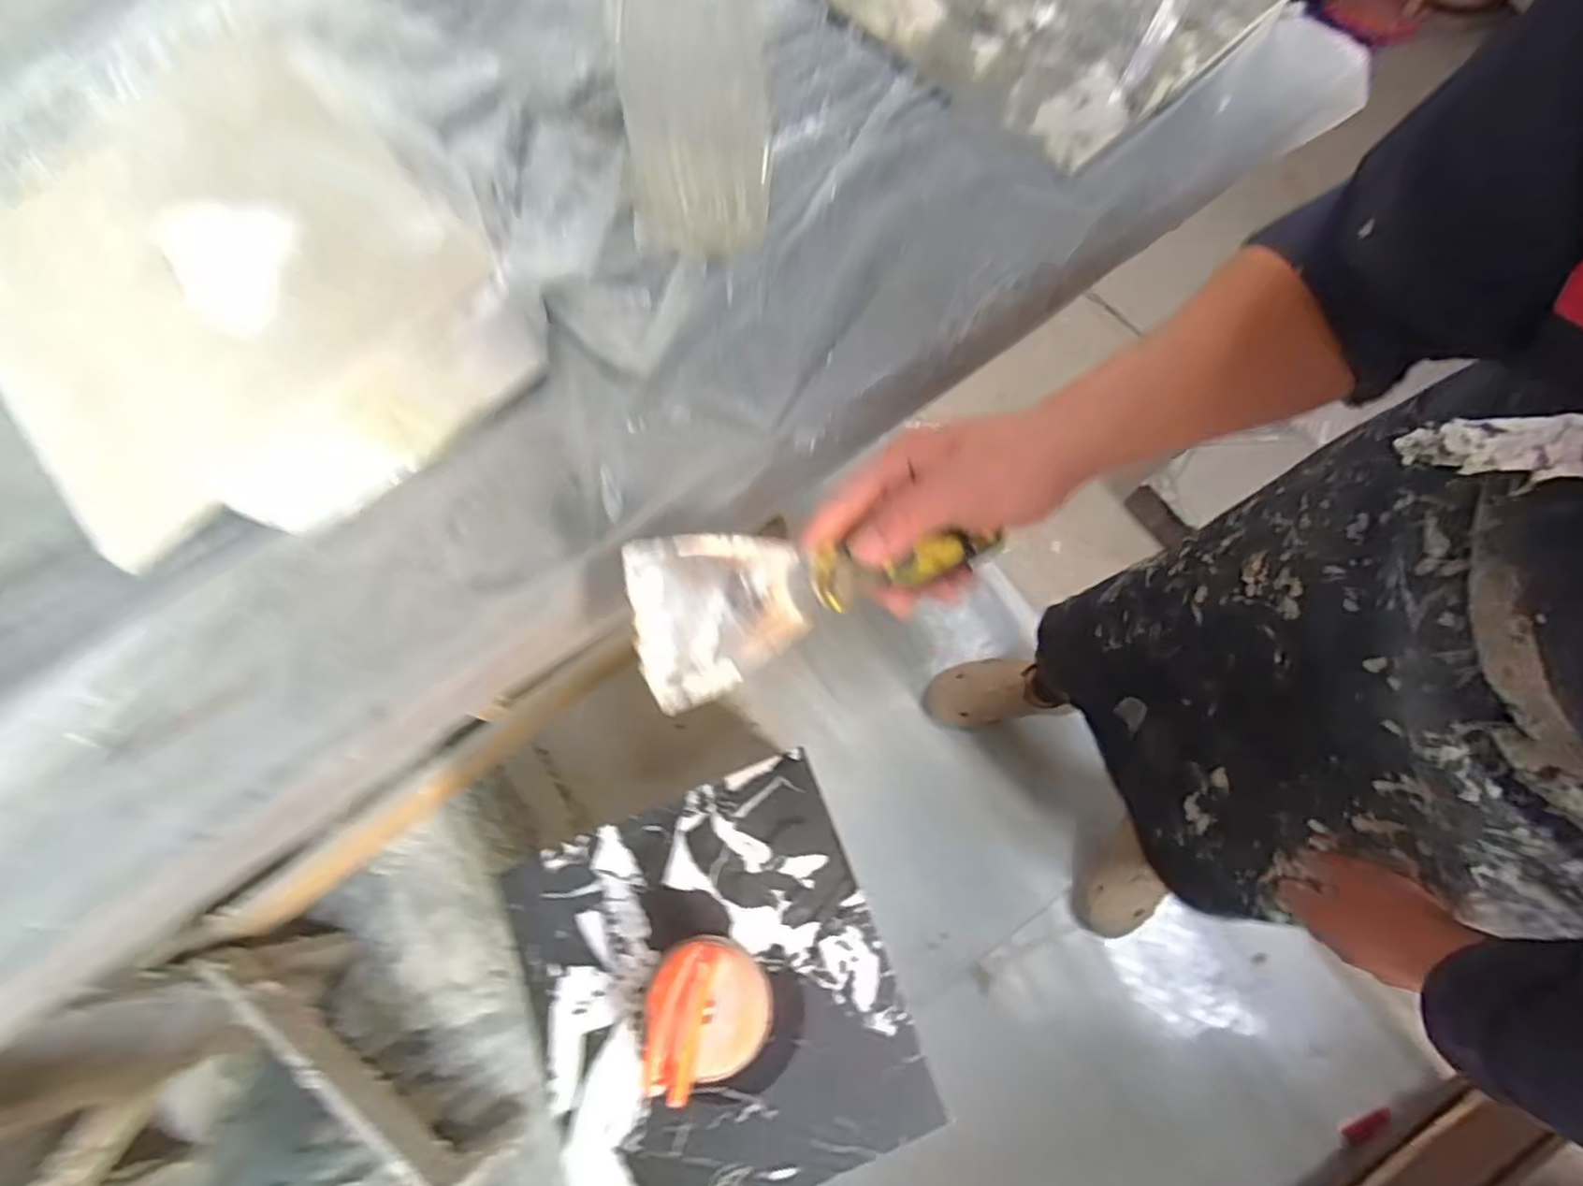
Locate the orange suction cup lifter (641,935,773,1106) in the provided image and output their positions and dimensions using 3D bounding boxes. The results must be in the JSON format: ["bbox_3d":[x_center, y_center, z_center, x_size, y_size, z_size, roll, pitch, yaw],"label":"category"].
[{"bbox_3d":[-0.076,0.376,0.617,0.112,0.066,0.115,0,73,1],"label":"orange suction cup lifter"}]

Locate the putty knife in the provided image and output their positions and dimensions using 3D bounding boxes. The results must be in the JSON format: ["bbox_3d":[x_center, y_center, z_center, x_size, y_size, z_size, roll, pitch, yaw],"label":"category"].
[{"bbox_3d":[0.011,-0.014,0.331,0.180,0.025,0.076,-24,116,-18],"label":"putty knife"}]

